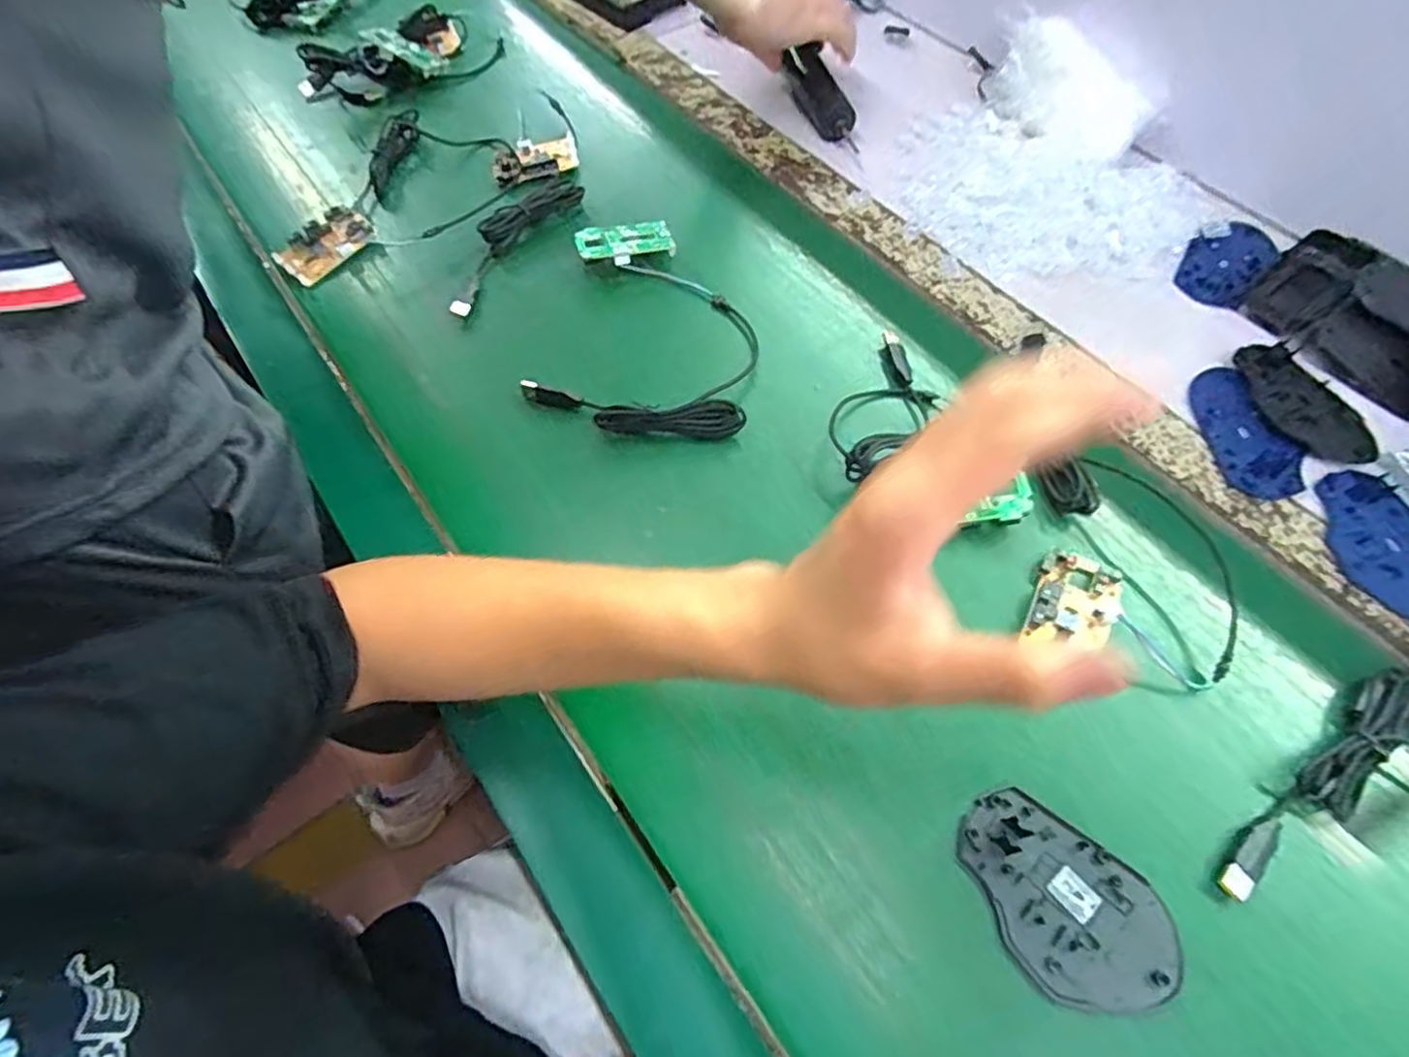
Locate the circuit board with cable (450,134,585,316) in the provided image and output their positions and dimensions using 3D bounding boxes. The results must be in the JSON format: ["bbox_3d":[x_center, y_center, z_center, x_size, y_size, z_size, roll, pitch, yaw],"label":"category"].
[{"bbox_3d":[-0.152,-0.268,0.590,0.084,0.019,0.220,0,62,2],"label":"circuit board with cable"}]

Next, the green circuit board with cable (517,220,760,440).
[{"bbox_3d":[-0.038,-0.158,0.525,0.157,0.030,0.208,6,62,6],"label":"green circuit board with cable"}]

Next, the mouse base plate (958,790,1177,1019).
[{"bbox_3d":[0.176,0.186,0.337,0.106,0.004,0.072,37,69,19],"label":"mouse base plate"}]

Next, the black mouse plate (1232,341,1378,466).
[{"bbox_3d":[0.421,-0.090,0.478,0.060,0.004,0.107,-9,62,-3],"label":"black mouse plate"}]

